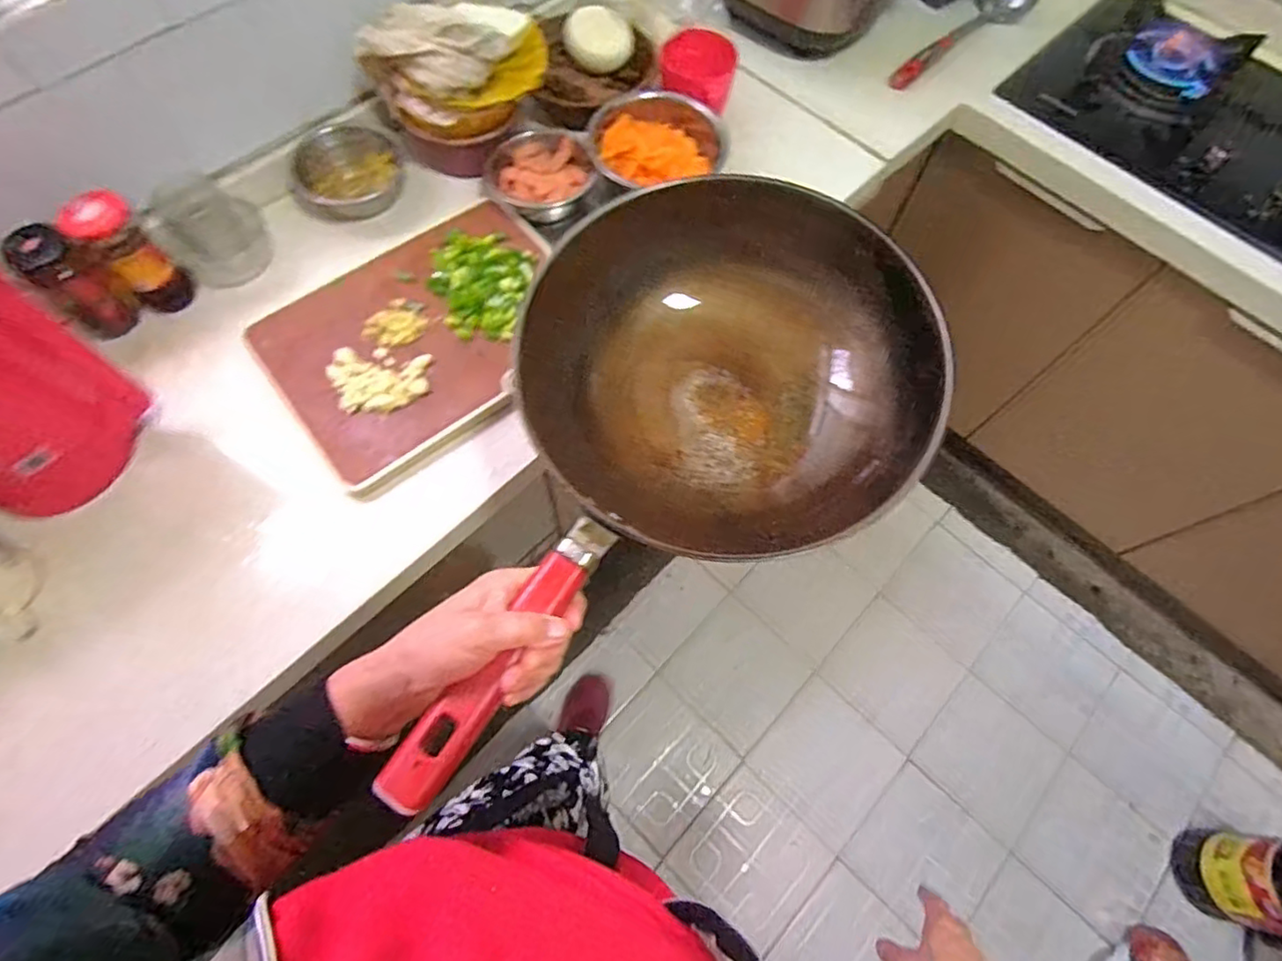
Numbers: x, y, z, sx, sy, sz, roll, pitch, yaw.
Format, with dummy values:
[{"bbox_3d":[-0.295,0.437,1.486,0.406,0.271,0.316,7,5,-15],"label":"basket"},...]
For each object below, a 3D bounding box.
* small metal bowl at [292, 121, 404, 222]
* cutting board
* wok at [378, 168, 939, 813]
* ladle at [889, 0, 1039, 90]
[{"bbox_3d":[-0.403,-0.428,0.866,0.151,0.065,0.117,-23,70,-11],"label":"small metal bowl"},{"bbox_3d":[-0.265,-0.192,0.775,0.369,0.038,0.292,-37,73,-16],"label":"cutting board"},{"bbox_3d":[0.010,0.000,0.473,0.313,0.106,0.513,29,67,10],"label":"wok"},{"bbox_3d":[0.556,-0.759,1.056,0.094,0.060,0.384,38,71,13],"label":"ladle"}]

